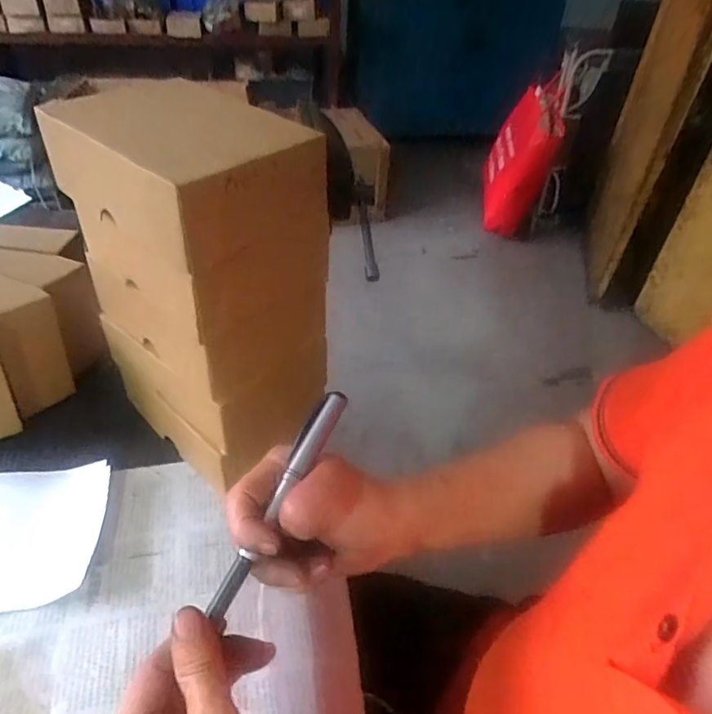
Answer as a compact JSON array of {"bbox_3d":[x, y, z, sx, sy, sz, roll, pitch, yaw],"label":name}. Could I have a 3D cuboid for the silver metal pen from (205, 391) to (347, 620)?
[{"bbox_3d":[-0.042,0.079,0.302,0.011,0.012,0.134,22,74,25],"label":"silver metal pen"}]

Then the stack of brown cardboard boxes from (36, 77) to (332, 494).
[{"bbox_3d":[-0.121,-0.042,0.439,0.170,0.279,0.114,30,47,26],"label":"stack of brown cardboard boxes"}]

